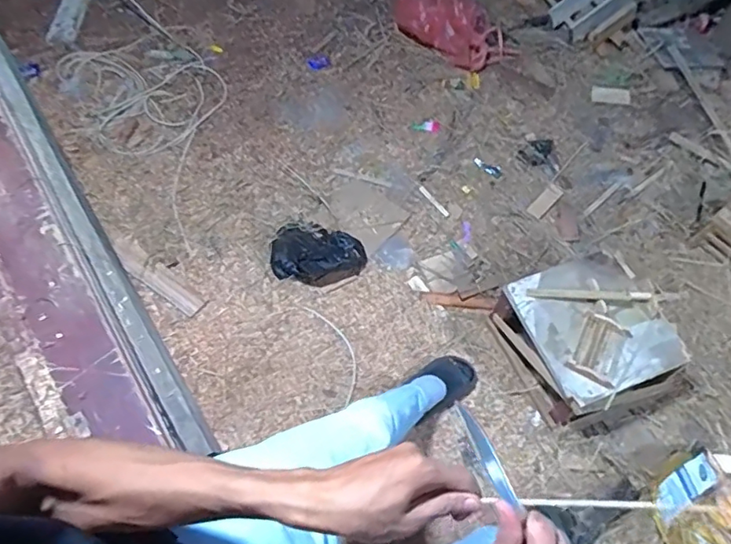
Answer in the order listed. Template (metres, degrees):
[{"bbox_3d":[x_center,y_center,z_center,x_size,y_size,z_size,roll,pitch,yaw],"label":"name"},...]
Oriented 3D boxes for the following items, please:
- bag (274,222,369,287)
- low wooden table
[{"bbox_3d":[-0.119,-0.056,1.410,0.241,0.055,0.171,6,64,1],"label":"bag"},{"bbox_3d":[0.517,0.158,1.296,0.306,0.188,0.332,-19,66,-13],"label":"low wooden table"}]

